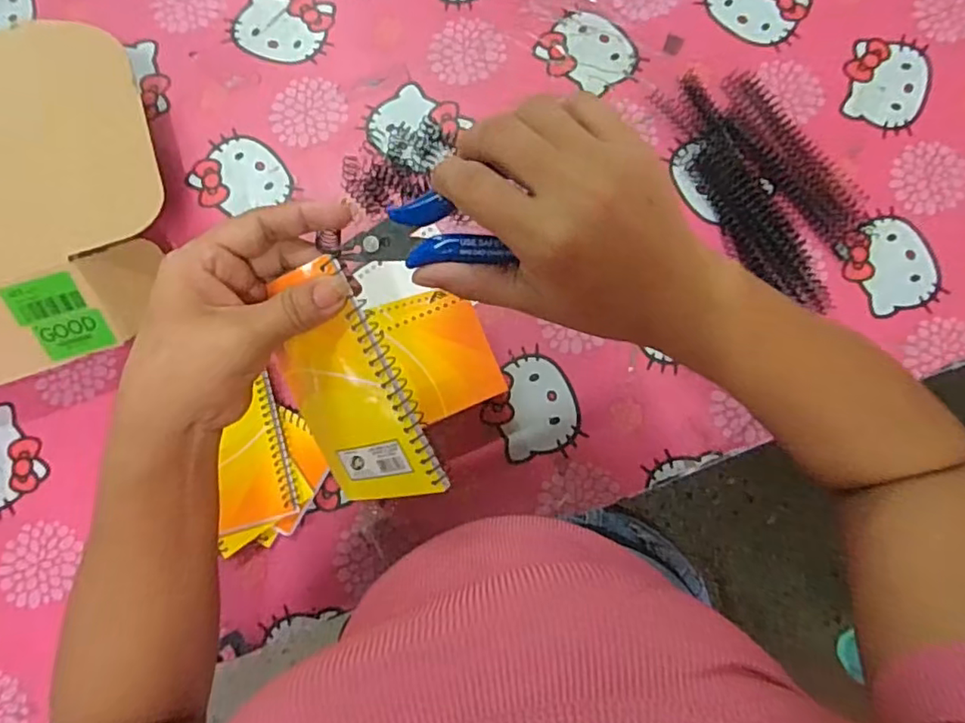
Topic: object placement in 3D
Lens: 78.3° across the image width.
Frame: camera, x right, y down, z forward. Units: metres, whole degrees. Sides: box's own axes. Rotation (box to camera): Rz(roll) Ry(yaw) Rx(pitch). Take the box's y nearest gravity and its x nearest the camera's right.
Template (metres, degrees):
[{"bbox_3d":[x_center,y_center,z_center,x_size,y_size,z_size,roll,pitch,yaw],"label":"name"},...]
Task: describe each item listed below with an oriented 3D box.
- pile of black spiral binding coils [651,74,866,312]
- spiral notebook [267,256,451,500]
[{"bbox_3d":[0.233,-0.150,0.487,0.105,0.031,0.210,-32,82,-4],"label":"pile of black spiral binding coils"},{"bbox_3d":[-0.070,0.016,0.311,0.077,0.008,0.129,-11,109,35],"label":"spiral notebook"}]

